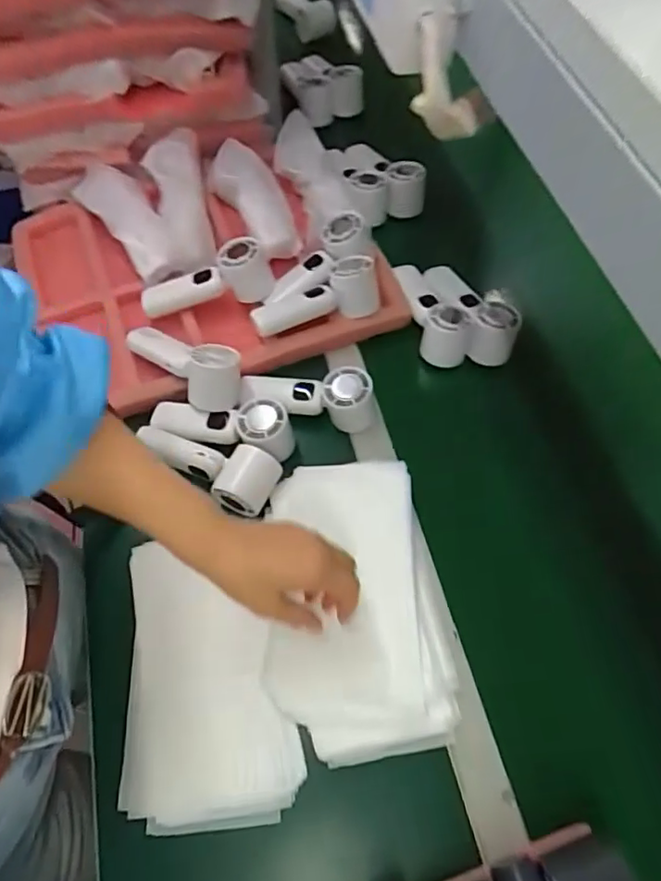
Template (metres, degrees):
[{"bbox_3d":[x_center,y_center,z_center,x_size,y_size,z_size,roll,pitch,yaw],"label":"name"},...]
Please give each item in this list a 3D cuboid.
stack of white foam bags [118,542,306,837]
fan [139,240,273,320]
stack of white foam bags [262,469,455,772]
[{"bbox_3d":[-0.112,0.213,0.526,0.147,0.020,0.238,-8,62,-3],"label":"stack of white foam bags"},{"bbox_3d":[-0.149,-0.188,0.683,0.156,0.055,0.050,-15,62,7],"label":"fan"},{"bbox_3d":[0.018,0.151,0.547,0.165,0.025,0.268,-9,62,-3],"label":"stack of white foam bags"}]

